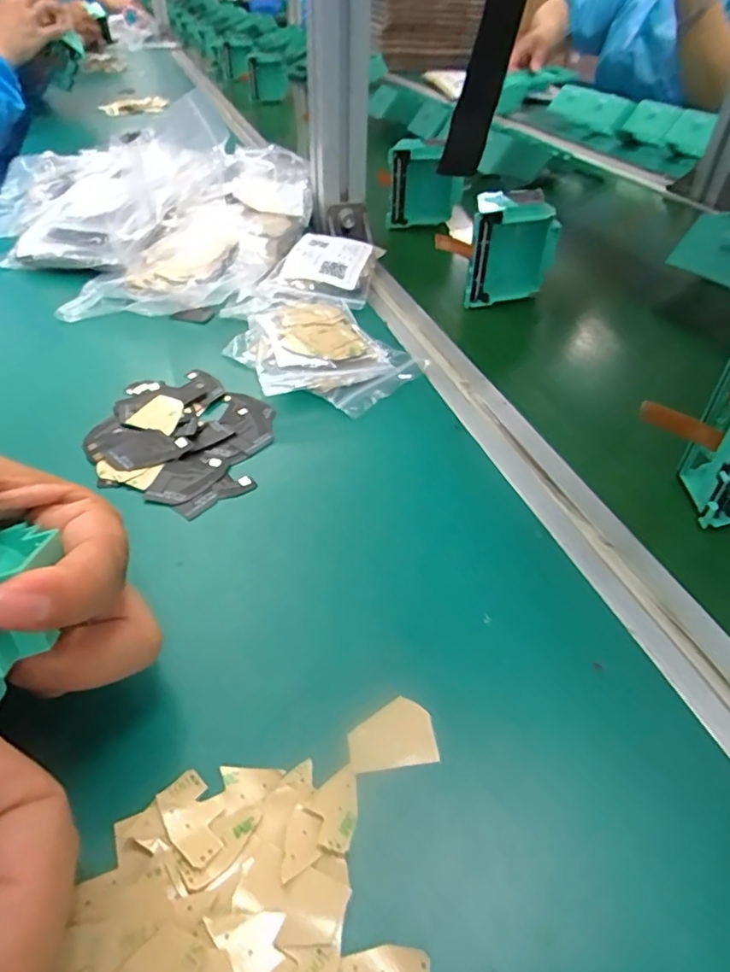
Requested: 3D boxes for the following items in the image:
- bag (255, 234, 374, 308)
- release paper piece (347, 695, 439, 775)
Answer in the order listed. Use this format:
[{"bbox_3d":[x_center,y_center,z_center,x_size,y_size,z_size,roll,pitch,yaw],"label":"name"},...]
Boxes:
[{"bbox_3d":[-0.038,-0.171,0.454,0.081,0.011,0.104,4,42,6],"label":"bag"},{"bbox_3d":[0.009,0.084,0.198,0.029,0.004,0.022,-7,42,-7],"label":"release paper piece"}]

